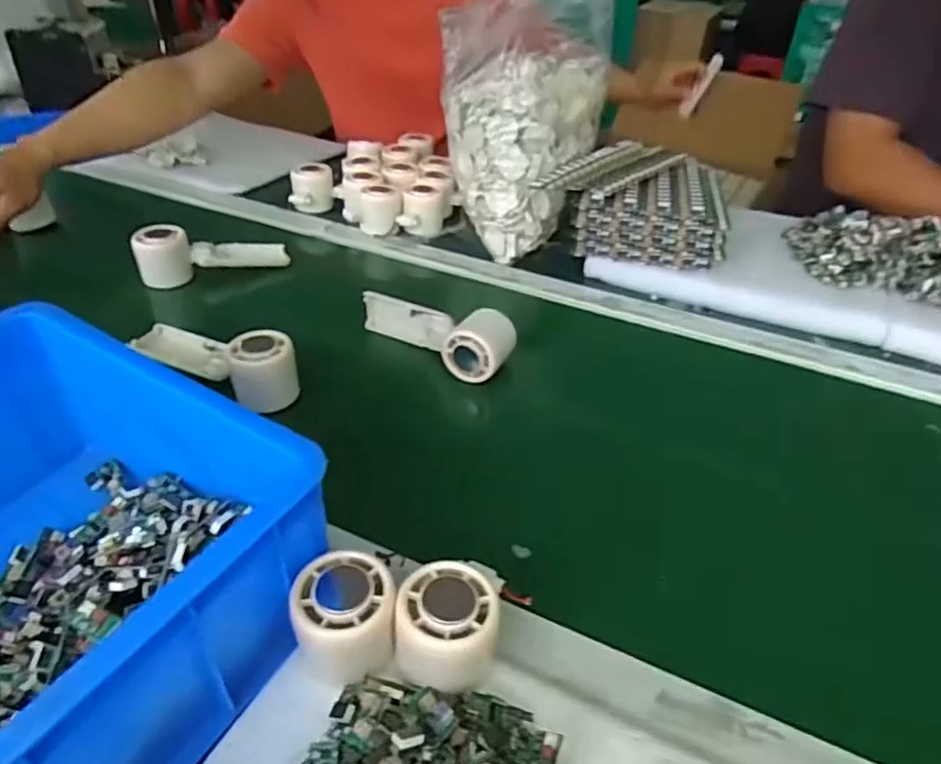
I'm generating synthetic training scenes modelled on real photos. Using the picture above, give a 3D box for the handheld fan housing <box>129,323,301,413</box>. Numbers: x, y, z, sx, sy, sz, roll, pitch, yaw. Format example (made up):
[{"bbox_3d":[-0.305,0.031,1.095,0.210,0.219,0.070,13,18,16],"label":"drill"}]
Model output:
[{"bbox_3d":[-0.234,-0.025,0.585,0.160,0.049,0.055,18,40,19],"label":"handheld fan housing"}]

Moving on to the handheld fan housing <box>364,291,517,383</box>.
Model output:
[{"bbox_3d":[-0.037,-0.054,0.637,0.163,0.048,0.056,21,41,22],"label":"handheld fan housing"}]

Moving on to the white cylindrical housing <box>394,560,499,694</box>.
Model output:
[{"bbox_3d":[-0.012,0.135,0.356,0.053,0.045,0.055,2,38,-1],"label":"white cylindrical housing"}]

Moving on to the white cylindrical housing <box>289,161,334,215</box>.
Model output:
[{"bbox_3d":[-0.230,-0.279,0.924,0.062,0.060,0.061,-4,38,-9],"label":"white cylindrical housing"}]

